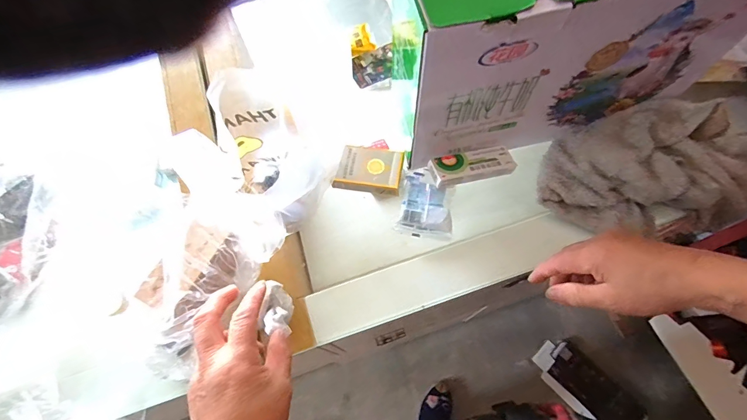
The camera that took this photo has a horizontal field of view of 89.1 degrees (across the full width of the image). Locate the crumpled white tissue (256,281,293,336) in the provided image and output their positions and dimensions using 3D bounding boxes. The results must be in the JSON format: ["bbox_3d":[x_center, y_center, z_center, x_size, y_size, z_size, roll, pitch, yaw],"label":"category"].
[{"bbox_3d":[-0.100,0.099,0.390,0.027,0.038,0.056,-9,69,-3],"label":"crumpled white tissue"}]

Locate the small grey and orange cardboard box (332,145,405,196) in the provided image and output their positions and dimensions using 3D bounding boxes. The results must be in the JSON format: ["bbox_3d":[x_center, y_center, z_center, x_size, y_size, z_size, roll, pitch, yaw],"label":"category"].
[{"bbox_3d":[-0.005,-0.053,0.490,0.082,0.016,0.058,10,69,2],"label":"small grey and orange cardboard box"}]

